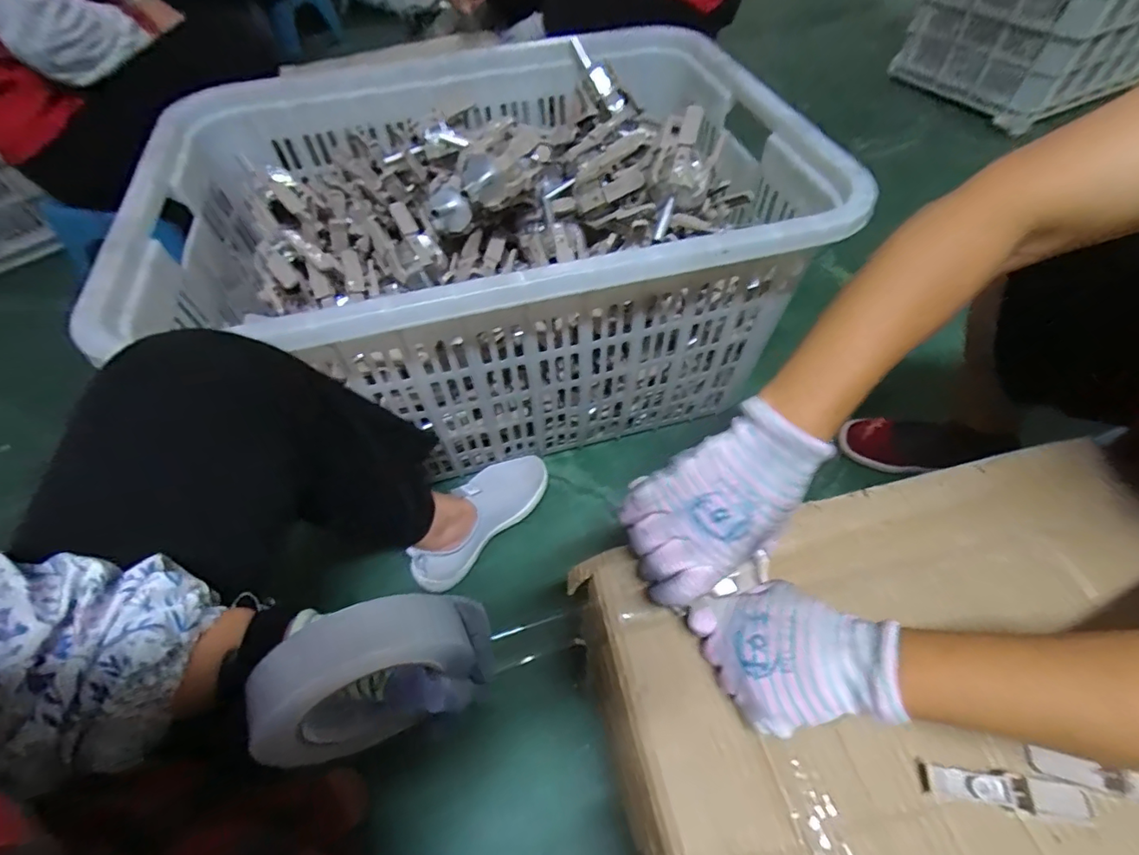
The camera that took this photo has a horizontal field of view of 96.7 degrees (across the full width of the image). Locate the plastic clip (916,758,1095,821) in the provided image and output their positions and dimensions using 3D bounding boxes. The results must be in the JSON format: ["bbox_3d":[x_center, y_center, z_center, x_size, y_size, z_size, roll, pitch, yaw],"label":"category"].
[{"bbox_3d":[0.278,0.233,0.326,0.093,0.012,0.020,6,56,7],"label":"plastic clip"}]

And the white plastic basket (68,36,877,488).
[{"bbox_3d":[-0.135,-0.267,0.778,0.807,0.358,0.600,-12,56,-6],"label":"white plastic basket"}]

